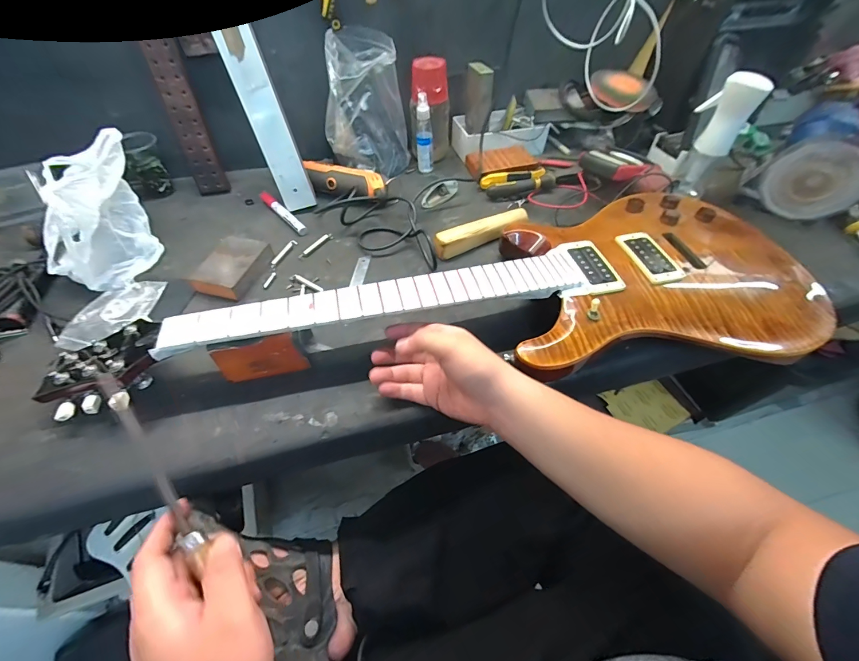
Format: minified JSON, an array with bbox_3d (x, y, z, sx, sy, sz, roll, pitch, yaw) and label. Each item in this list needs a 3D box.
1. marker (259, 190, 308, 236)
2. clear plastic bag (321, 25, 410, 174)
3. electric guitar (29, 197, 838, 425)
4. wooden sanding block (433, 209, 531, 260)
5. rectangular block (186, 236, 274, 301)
[{"bbox_3d":[-0.254,-0.205,0.641,0.018,0.013,0.137,-37,61,-24],"label":"marker"},{"bbox_3d":[-0.111,-0.381,0.652,0.139,0.197,0.128,-3,53,-2],"label":"clear plastic bag"},{"bbox_3d":[0.040,-0.051,0.472,0.929,0.054,0.290,-7,53,-5],"label":"electric guitar"},{"bbox_3d":[0.087,-0.157,0.584,0.169,0.029,0.036,-24,56,-17],"label":"wooden sanding block"},{"bbox_3d":[-0.288,-0.094,0.545,0.073,0.028,0.105,13,54,10],"label":"rectangular block"}]

